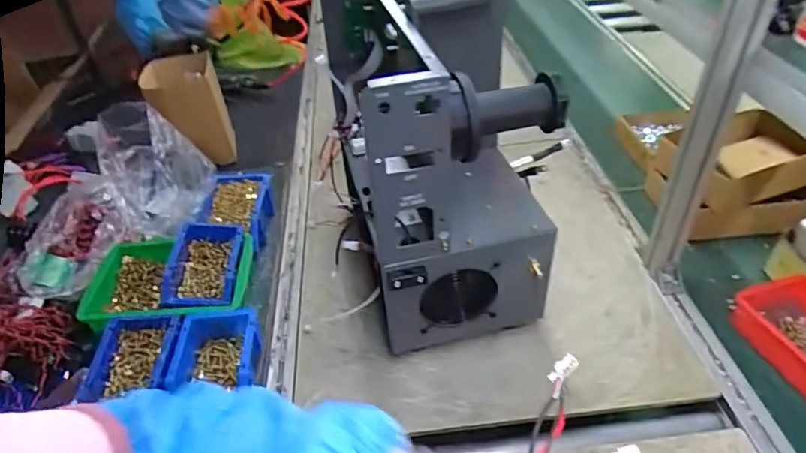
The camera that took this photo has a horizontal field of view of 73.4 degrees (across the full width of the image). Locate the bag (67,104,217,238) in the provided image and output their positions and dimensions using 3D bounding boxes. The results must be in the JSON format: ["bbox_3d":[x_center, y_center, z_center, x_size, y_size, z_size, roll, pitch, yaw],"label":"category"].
[{"bbox_3d":[-0.428,-0.091,0.912,0.161,0.224,0.126,-1,39,5],"label":"bag"}]

